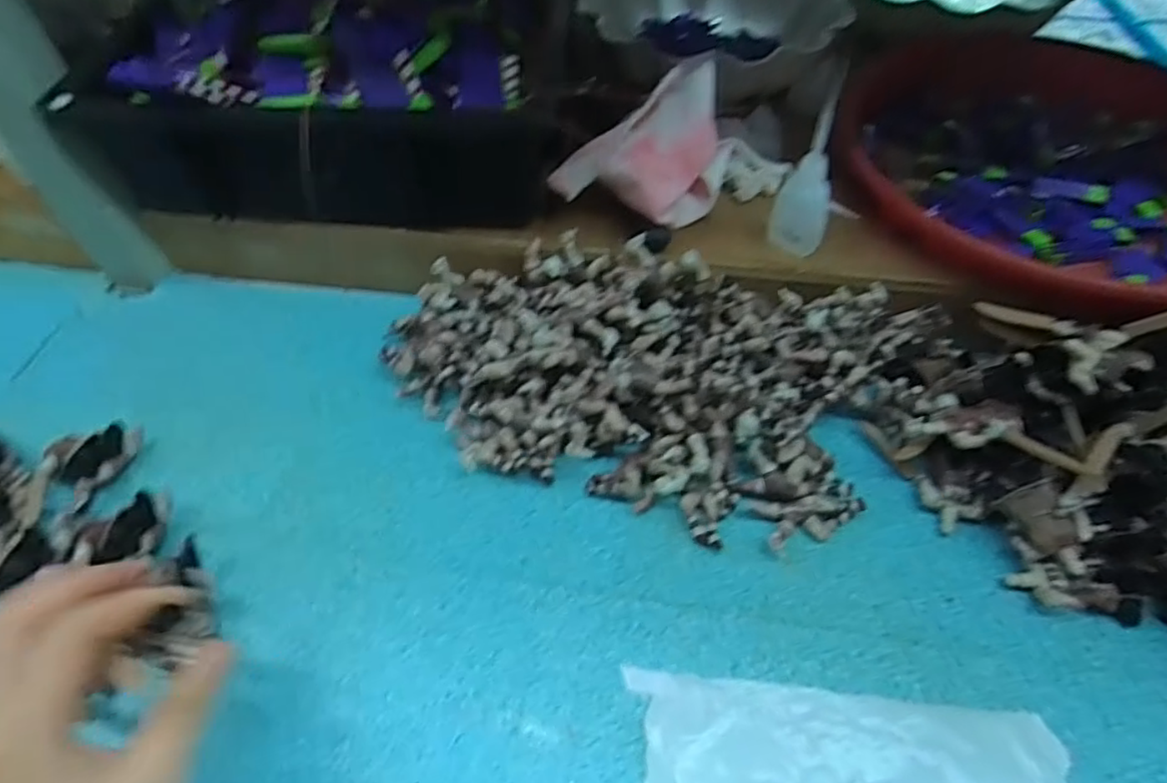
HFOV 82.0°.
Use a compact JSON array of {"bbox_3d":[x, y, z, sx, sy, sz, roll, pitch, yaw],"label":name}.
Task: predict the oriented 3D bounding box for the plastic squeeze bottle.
[{"bbox_3d":[0.136,-0.130,0.402,0.031,0.110,0.026,12,52,10],"label":"plastic squeeze bottle"}]

